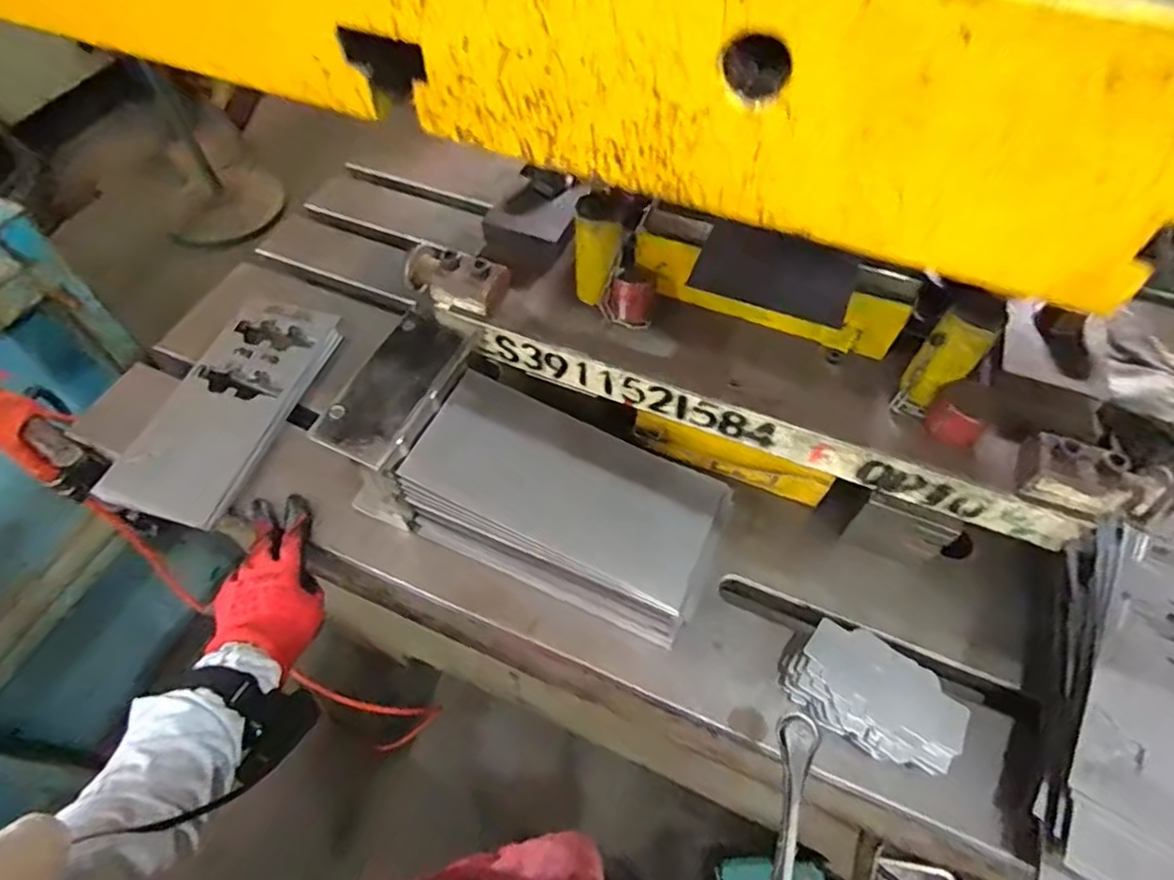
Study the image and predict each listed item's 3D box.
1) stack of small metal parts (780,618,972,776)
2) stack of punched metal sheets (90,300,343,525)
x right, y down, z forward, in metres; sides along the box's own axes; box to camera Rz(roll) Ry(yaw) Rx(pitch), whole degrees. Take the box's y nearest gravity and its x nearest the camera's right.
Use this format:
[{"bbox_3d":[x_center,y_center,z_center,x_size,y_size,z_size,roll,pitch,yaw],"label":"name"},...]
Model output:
[{"bbox_3d":[0.224,0.206,0.512,0.131,0.050,0.078,32,63,19],"label":"stack of small metal parts"},{"bbox_3d":[-0.375,-0.044,0.677,0.124,0.035,0.272,15,58,10],"label":"stack of punched metal sheets"}]

